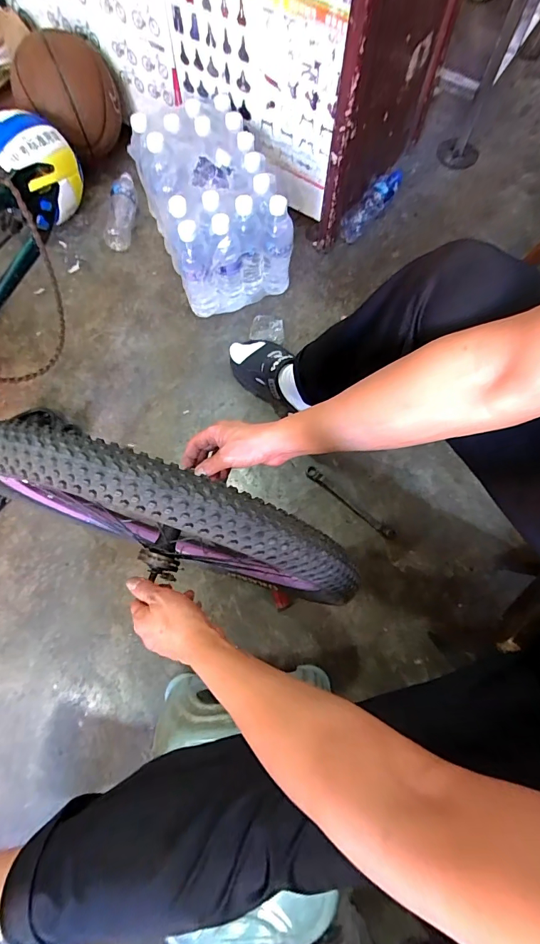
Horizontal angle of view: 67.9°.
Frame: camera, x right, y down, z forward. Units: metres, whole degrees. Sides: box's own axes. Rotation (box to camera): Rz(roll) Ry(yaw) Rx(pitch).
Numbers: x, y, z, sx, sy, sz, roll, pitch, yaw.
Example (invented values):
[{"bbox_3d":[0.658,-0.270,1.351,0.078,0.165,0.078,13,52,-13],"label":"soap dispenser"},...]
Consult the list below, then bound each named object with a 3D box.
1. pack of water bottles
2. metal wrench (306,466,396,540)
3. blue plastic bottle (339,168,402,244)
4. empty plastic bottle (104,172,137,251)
[{"bbox_3d":[-0.128,-0.579,0.892,0.237,0.220,0.359,-23,74,-7],"label":"pack of water bottles"},{"bbox_3d":[0.157,0.062,0.797,0.211,0.016,0.024,38,77,11],"label":"metal wrench"},{"bbox_3d":[0.257,-0.667,1.000,0.053,0.055,0.246,35,76,10],"label":"blue plastic bottle"},{"bbox_3d":[-0.358,-0.642,0.989,0.053,0.063,0.201,6,73,2],"label":"empty plastic bottle"}]

